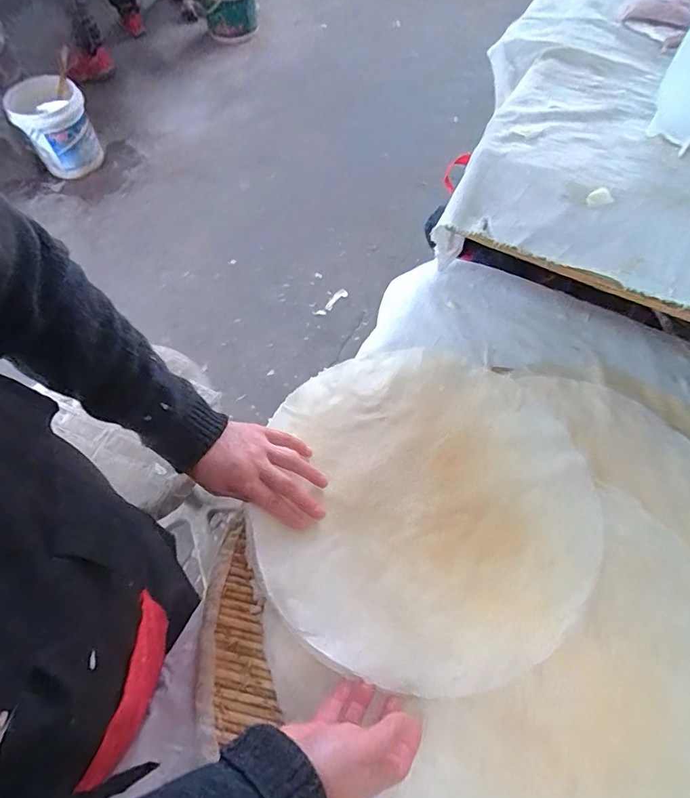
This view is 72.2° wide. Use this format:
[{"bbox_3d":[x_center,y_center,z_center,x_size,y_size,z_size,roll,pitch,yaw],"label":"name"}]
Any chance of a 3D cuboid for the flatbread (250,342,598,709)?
[{"bbox_3d":[0.088,0.100,0.502,0.331,0.025,0.350,-1,61,1],"label":"flatbread"}]

